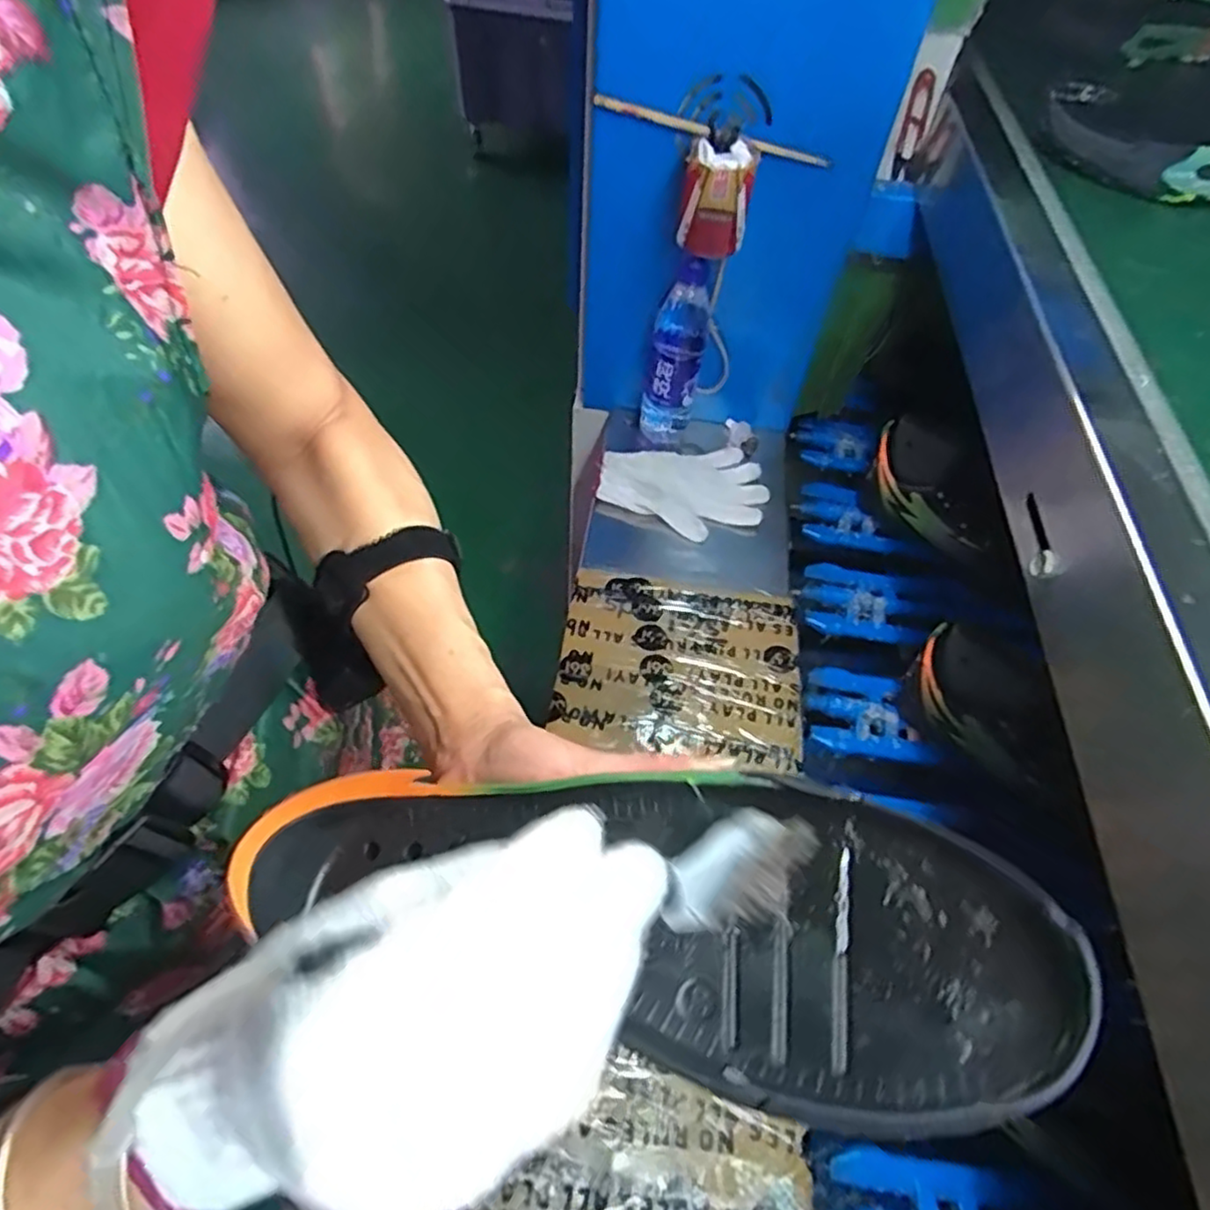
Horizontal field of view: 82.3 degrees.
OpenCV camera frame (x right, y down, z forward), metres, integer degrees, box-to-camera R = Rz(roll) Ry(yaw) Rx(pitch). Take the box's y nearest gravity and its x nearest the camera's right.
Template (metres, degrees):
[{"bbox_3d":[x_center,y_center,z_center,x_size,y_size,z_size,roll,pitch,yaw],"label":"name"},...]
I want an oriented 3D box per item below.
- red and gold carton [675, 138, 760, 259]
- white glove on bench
[{"bbox_3d":[0.106,-0.388,0.666,0.063,0.092,0.051,4,54,-1],"label":"red and gold carton"},{"bbox_3d":[0.095,-0.138,0.841,0.197,0.023,0.130,-2,54,-6],"label":"white glove on bench"}]

